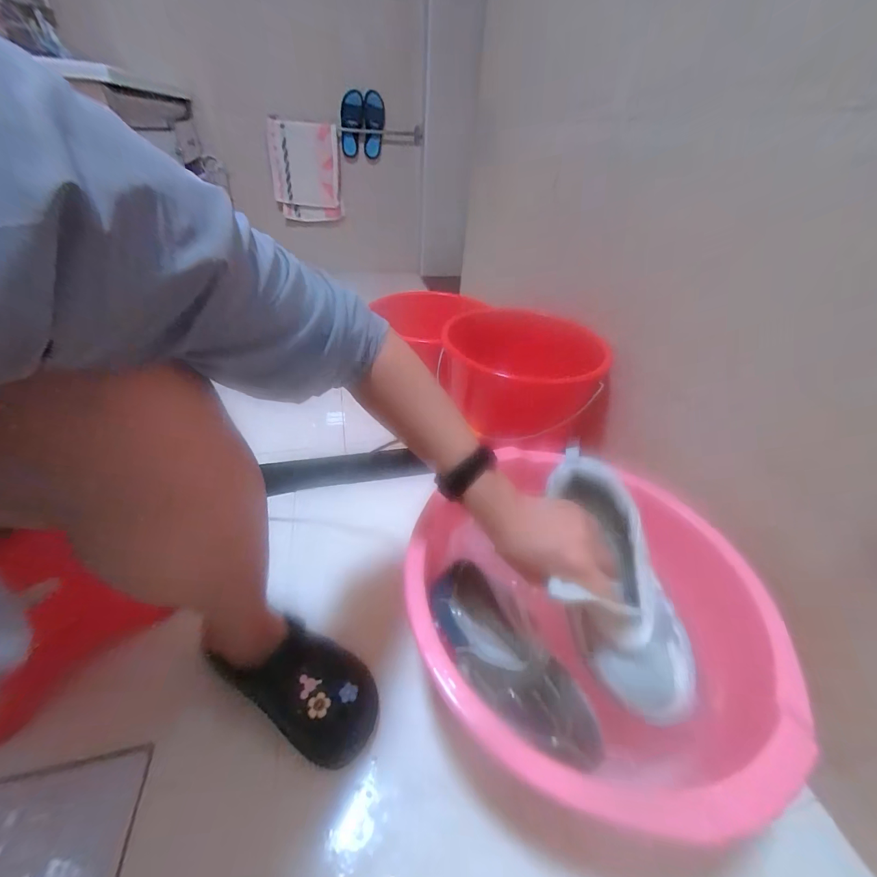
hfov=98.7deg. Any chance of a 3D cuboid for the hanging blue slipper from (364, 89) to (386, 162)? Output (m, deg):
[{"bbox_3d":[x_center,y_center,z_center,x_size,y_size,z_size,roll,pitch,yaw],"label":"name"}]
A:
[{"bbox_3d":[-0.252,-1.221,1.487,0.077,0.248,0.054,-7,78,-14],"label":"hanging blue slipper"}]

